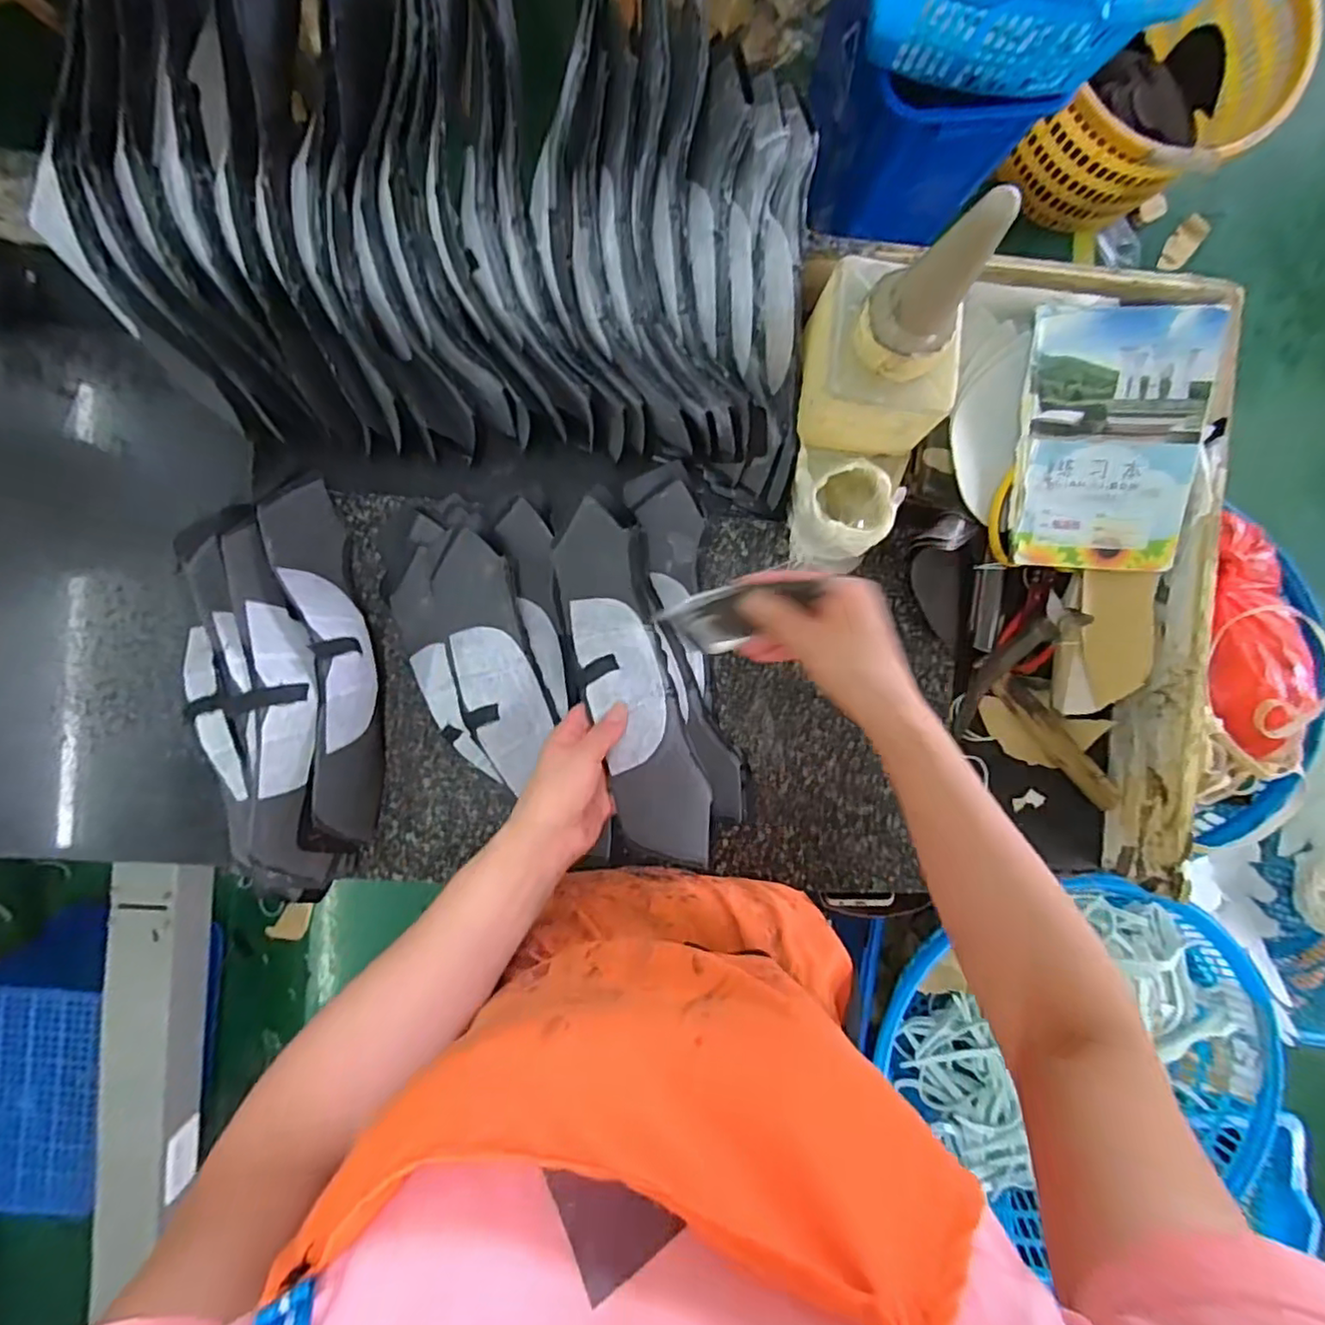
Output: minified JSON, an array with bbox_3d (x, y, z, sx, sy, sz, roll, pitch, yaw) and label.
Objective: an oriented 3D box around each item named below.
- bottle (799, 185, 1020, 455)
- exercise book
[{"bbox_3d":[0.178,-0.243,0.457,0.108,0.190,0.127,2,91,-3],"label":"bottle"},{"bbox_3d":[0.381,-0.189,0.537,0.140,0.018,0.211,3,101,6],"label":"exercise book"}]

